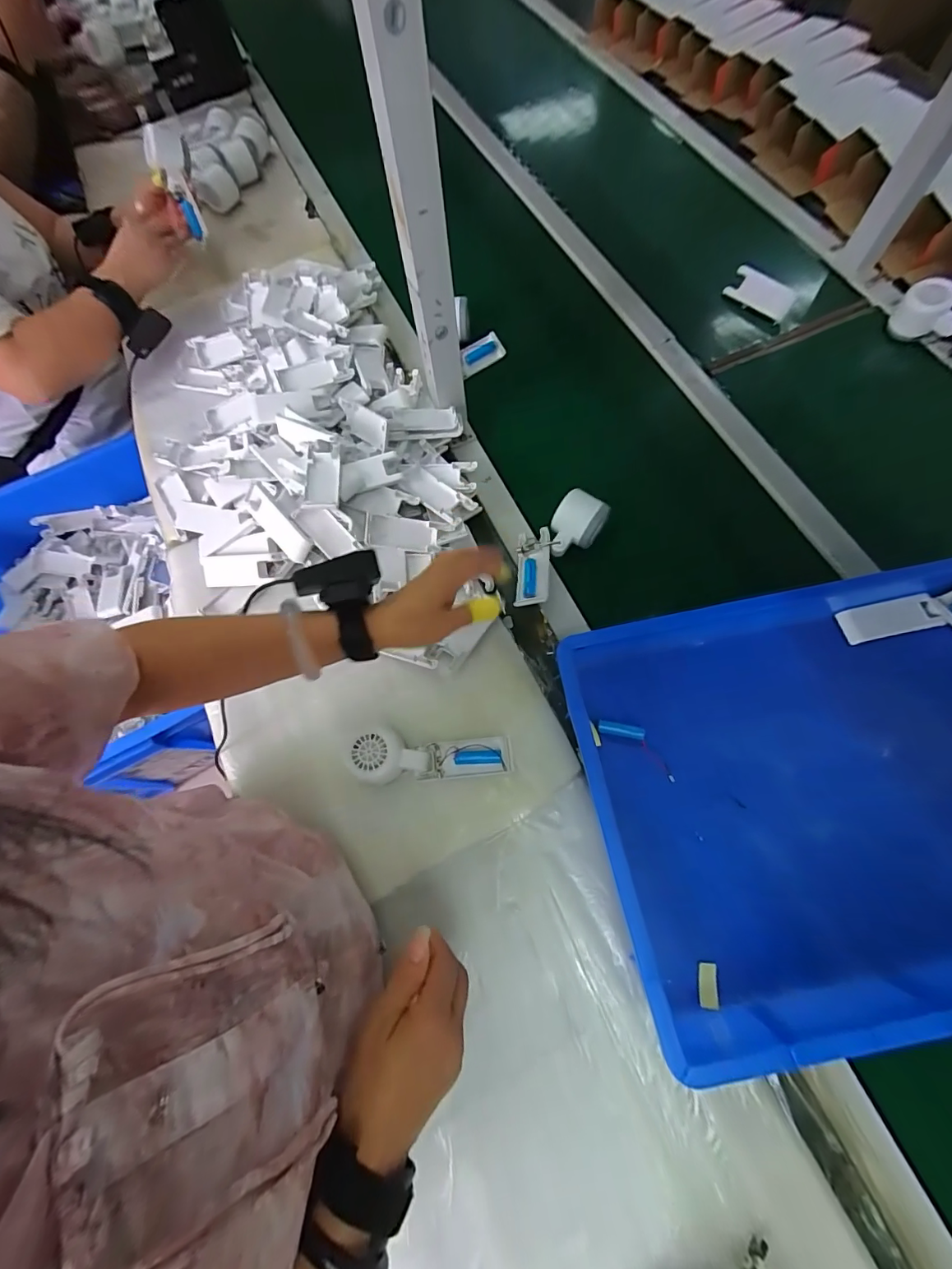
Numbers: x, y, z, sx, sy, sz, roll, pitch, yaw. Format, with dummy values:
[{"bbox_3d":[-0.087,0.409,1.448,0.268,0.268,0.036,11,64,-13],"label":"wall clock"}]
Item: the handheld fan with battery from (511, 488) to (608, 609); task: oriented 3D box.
[{"bbox_3d":[0.089,-0.106,0.554,0.072,0.033,0.158,37,85,14],"label":"handheld fan with battery"}]

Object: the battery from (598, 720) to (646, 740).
[{"bbox_3d":[0.156,0.105,0.496,0.048,0.017,0.013,11,68,4],"label":"battery"}]

